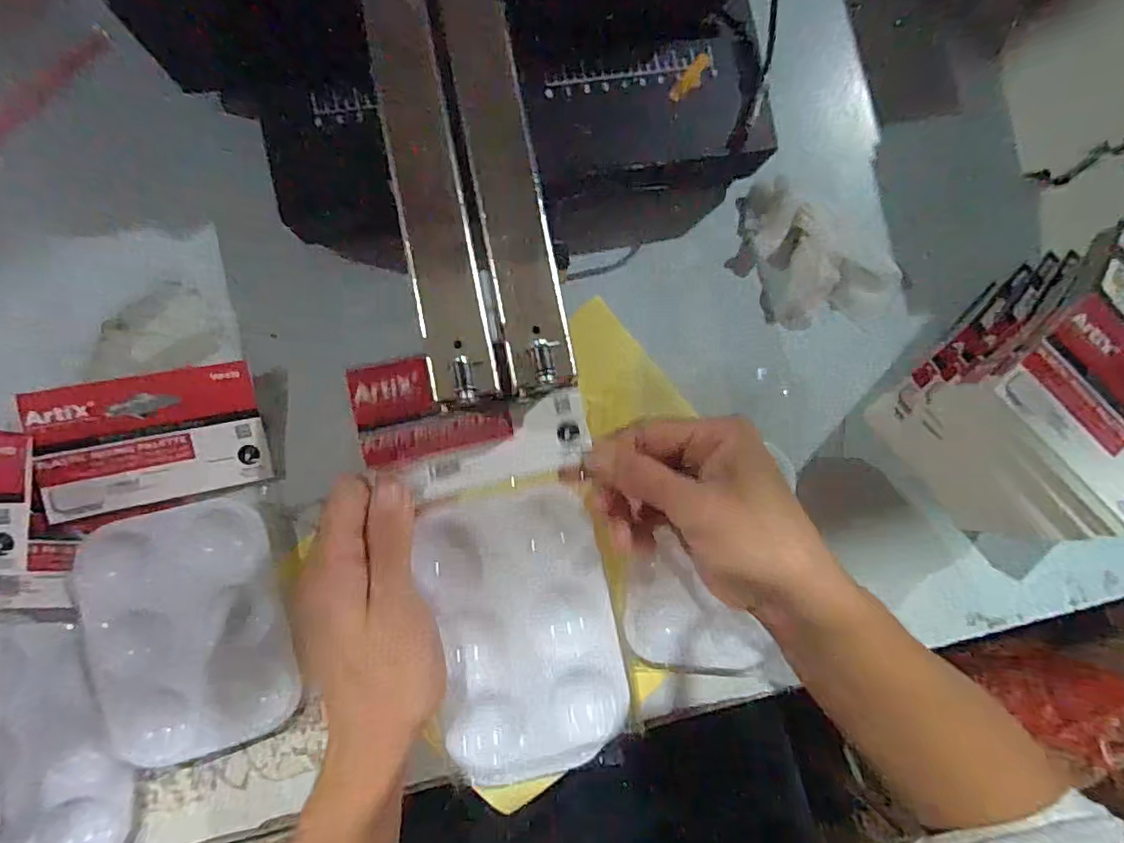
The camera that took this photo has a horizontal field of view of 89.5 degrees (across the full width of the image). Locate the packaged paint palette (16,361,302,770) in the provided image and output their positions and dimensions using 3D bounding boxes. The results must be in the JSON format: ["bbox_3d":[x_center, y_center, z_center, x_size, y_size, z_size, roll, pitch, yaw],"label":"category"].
[{"bbox_3d":[-0.192,0.072,0.289,0.091,0.029,0.191,-13,91,-8],"label":"packaged paint palette"}]

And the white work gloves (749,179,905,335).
[{"bbox_3d":[0.149,-0.092,0.342,0.106,0.020,0.062,38,84,-5],"label":"white work gloves"}]

